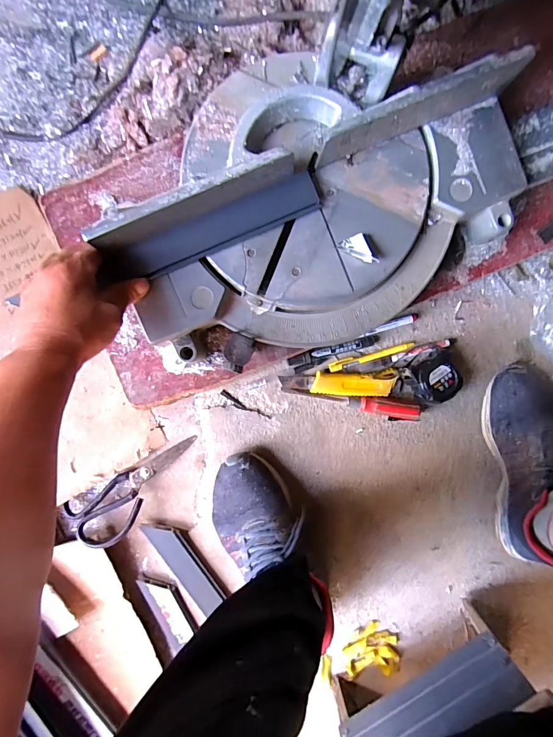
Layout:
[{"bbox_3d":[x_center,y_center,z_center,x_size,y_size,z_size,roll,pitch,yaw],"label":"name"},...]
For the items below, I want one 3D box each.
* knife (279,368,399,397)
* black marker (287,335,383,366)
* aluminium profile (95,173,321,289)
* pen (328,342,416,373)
[{"bbox_3d":[0.092,0.023,0.546,0.166,0.015,0.035,-2,96,-1],"label":"knife"},{"bbox_3d":[0.084,-0.027,0.541,0.136,0.012,0.017,-16,96,1],"label":"black marker"},{"bbox_3d":[-0.071,-0.154,0.414,0.242,0.038,0.047,-23,96,-7],"label":"aluminium profile"},{"bbox_3d":[0.139,-0.018,0.550,0.127,0.011,0.014,-16,96,1],"label":"pen"}]

